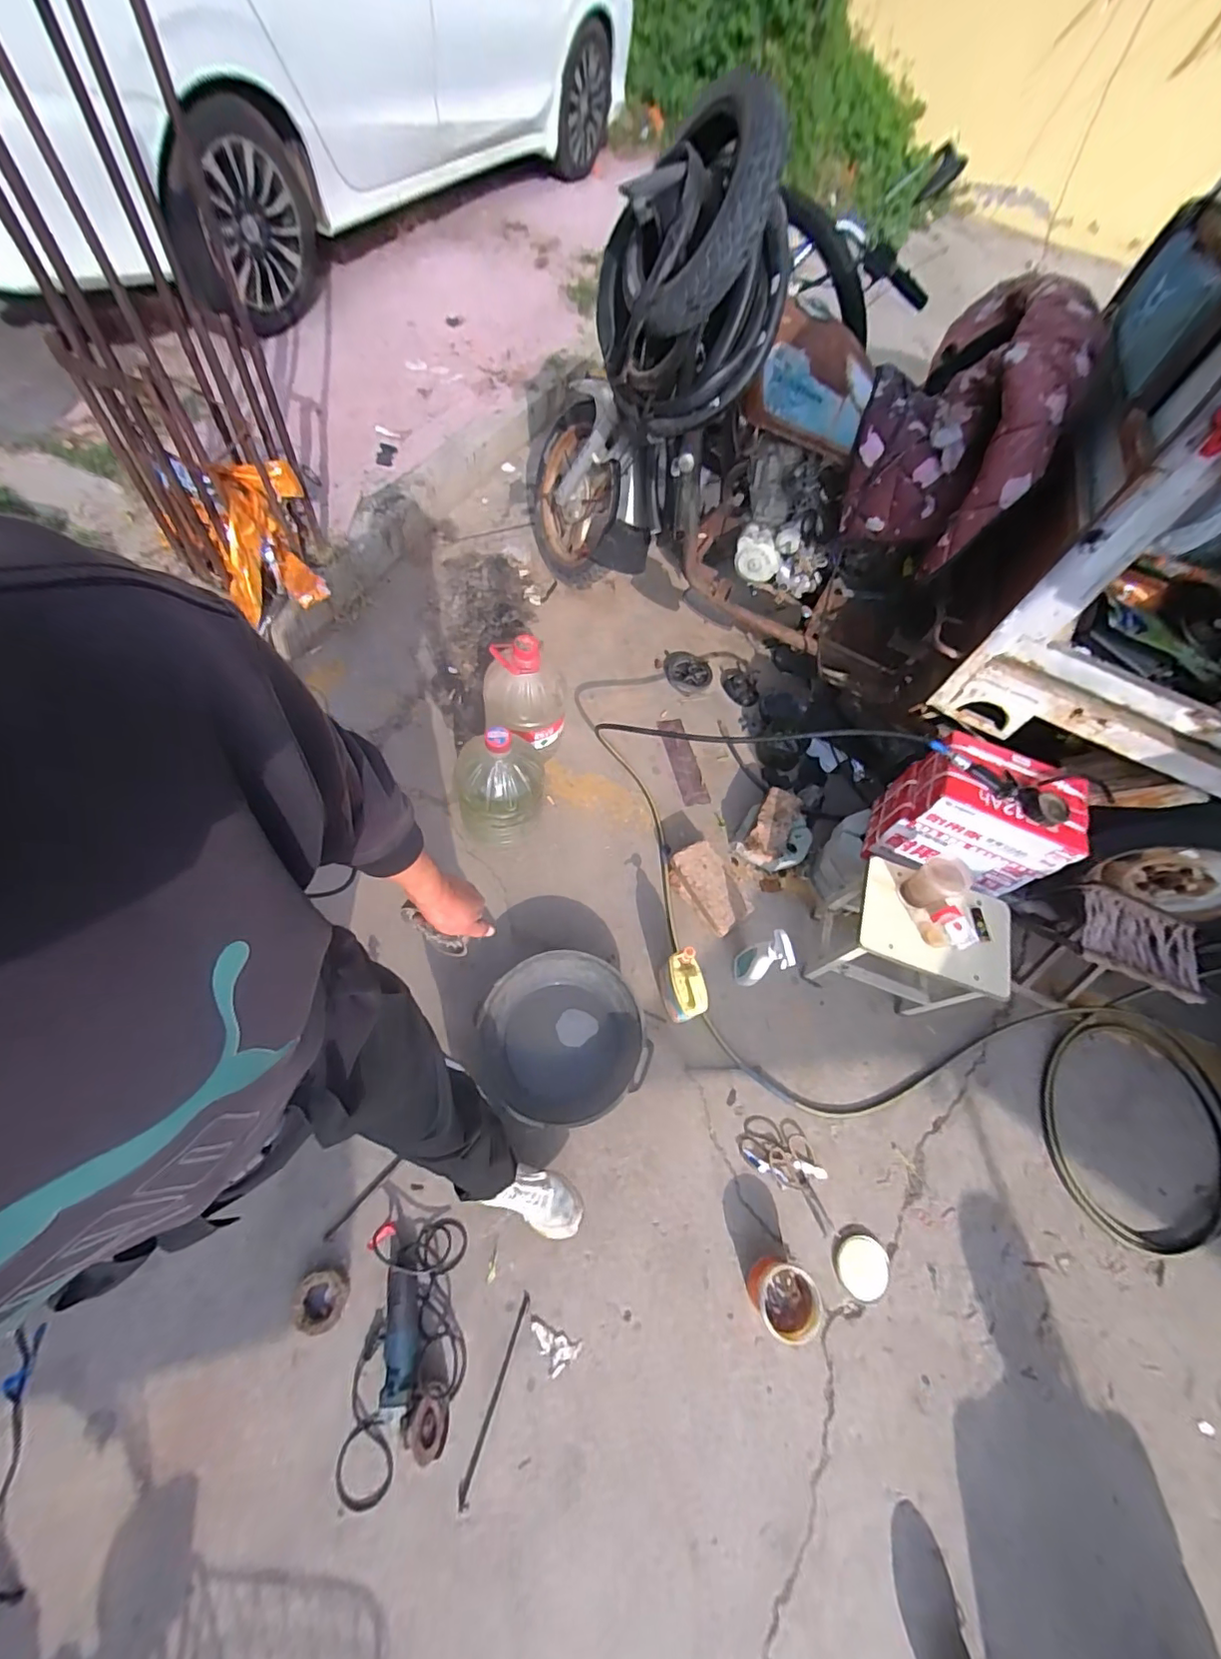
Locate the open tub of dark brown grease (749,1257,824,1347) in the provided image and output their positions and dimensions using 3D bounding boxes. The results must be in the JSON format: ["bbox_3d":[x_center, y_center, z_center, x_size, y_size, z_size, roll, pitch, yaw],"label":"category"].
[{"bbox_3d":[0.366,0.997,1.187,0.135,0.115,0.129,4,60,-7],"label":"open tub of dark brown grease"}]

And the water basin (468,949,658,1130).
[{"bbox_3d":[-0.127,0.506,1.338,0.406,0.157,0.365,-16,65,-18],"label":"water basin"}]

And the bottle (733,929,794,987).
[{"bbox_3d":[0.378,0.329,1.409,0.073,0.313,0.089,6,60,-6],"label":"bottle"}]

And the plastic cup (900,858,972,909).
[{"bbox_3d":[0.726,0.125,1.245,0.097,0.103,0.083,-20,66,-20],"label":"plastic cup"}]

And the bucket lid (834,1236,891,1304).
[{"bbox_3d":[0.574,0.996,1.258,0.131,0.020,0.117,4,60,-7],"label":"bucket lid"}]

